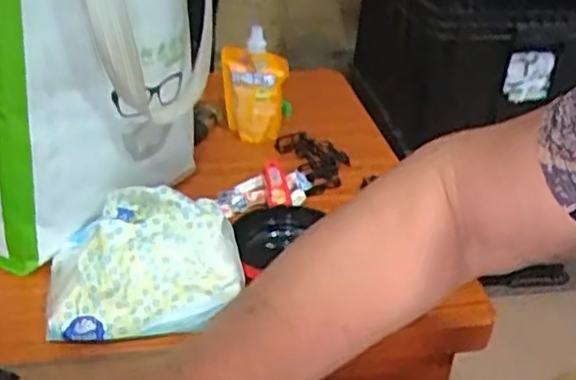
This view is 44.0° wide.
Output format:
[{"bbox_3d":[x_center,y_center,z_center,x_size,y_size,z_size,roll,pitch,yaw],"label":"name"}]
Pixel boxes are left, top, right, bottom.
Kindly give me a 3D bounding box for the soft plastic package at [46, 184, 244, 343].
[{"bbox_3d":[-0.103,0.045,0.499,0.128,0.070,0.103,-5,32,-15],"label":"soft plastic package"}]

